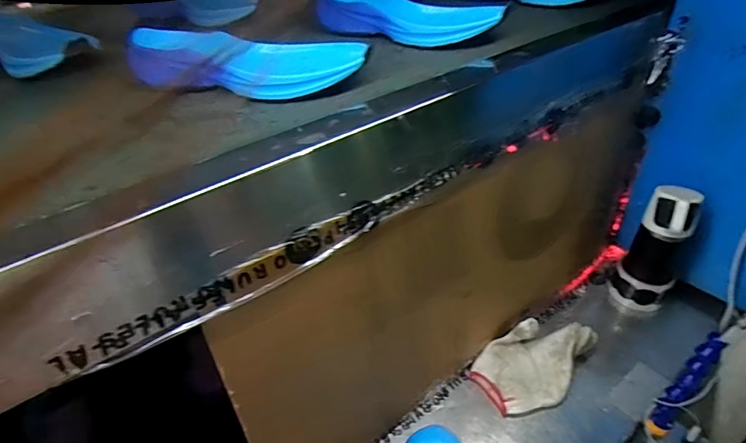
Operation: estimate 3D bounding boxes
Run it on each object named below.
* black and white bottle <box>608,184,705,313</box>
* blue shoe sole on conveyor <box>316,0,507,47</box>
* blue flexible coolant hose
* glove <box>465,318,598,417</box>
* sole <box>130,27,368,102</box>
[{"bbox_3d":[0.420,0.049,0.674,0.073,0.214,0.064,26,47,31],"label":"black and white bottle"},{"bbox_3d":[0.040,-0.250,0.542,0.220,0.038,0.081,19,43,25],"label":"blue shoe sole on conveyor"},{"bbox_3d":[0.370,0.198,0.538,0.025,0.148,0.024,-5,31,-43],"label":"blue flexible coolant hose"},{"bbox_3d":[0.227,0.190,0.629,0.168,0.059,0.107,-22,42,-22],"label":"glove"},{"bbox_3d":[-0.120,-0.159,0.439,0.218,0.044,0.078,10,40,15],"label":"sole"}]

